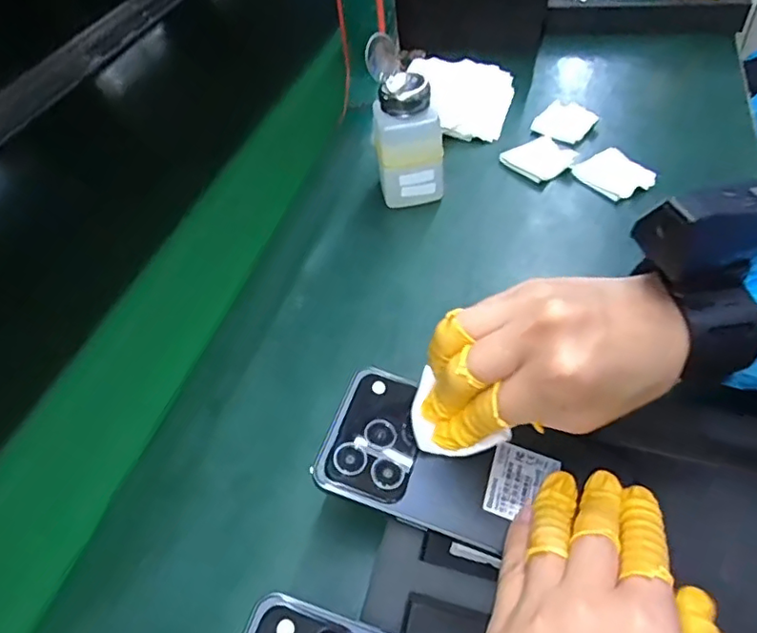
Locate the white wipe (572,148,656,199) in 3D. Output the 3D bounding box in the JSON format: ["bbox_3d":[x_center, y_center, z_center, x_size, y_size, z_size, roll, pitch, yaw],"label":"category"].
[{"bbox_3d":[0.209,-0.126,0.497,0.049,0.011,0.060,-28,55,-18],"label":"white wipe"}]

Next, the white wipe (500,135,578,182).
[{"bbox_3d":[0.150,-0.146,0.520,0.058,0.014,0.051,-26,54,-17],"label":"white wipe"}]

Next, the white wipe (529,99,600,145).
[{"bbox_3d":[0.187,-0.196,0.559,0.048,0.007,0.067,31,59,25],"label":"white wipe"}]

